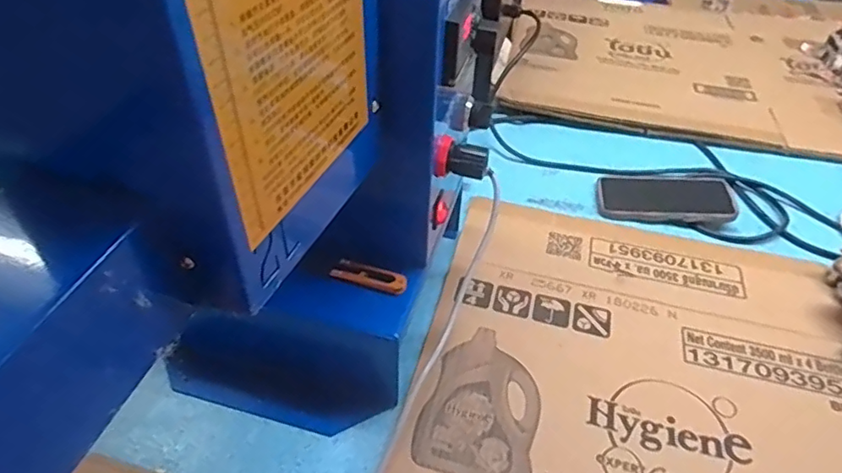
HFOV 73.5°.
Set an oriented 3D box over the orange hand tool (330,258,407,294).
[{"bbox_3d":[-0.045,0.036,0.504,0.067,0.012,0.022,17,45,15],"label":"orange hand tool"}]

